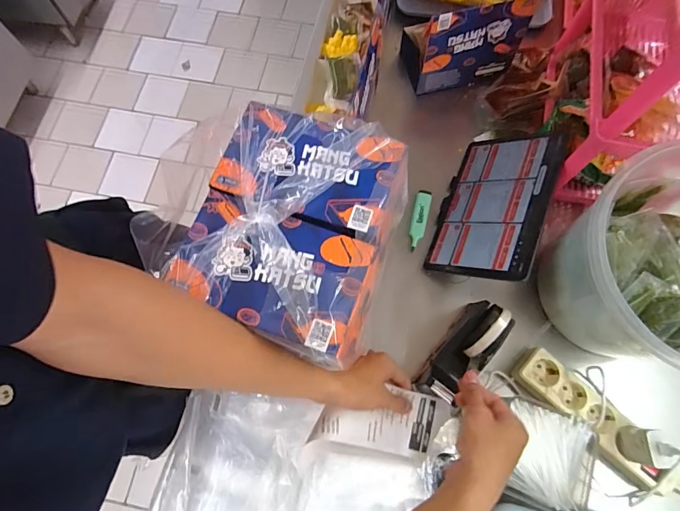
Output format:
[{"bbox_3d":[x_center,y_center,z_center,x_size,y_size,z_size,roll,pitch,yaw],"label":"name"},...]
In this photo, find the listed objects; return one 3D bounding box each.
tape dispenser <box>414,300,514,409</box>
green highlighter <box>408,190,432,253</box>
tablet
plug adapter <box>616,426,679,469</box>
[{"bbox_3d":[0.172,0.135,0.561,0.060,0.088,0.154,35,76,11],"label":"tape dispenser"},{"bbox_3d":[0.132,-0.062,0.671,0.029,0.018,0.101,14,73,5],"label":"green highlighter"},{"bbox_3d":[0.236,-0.083,0.628,0.167,0.010,0.248,5,65,48],"label":"tablet"},{"bbox_3d":[0.381,0.239,0.509,0.031,0.071,0.040,-3,72,0],"label":"plug adapter"}]

